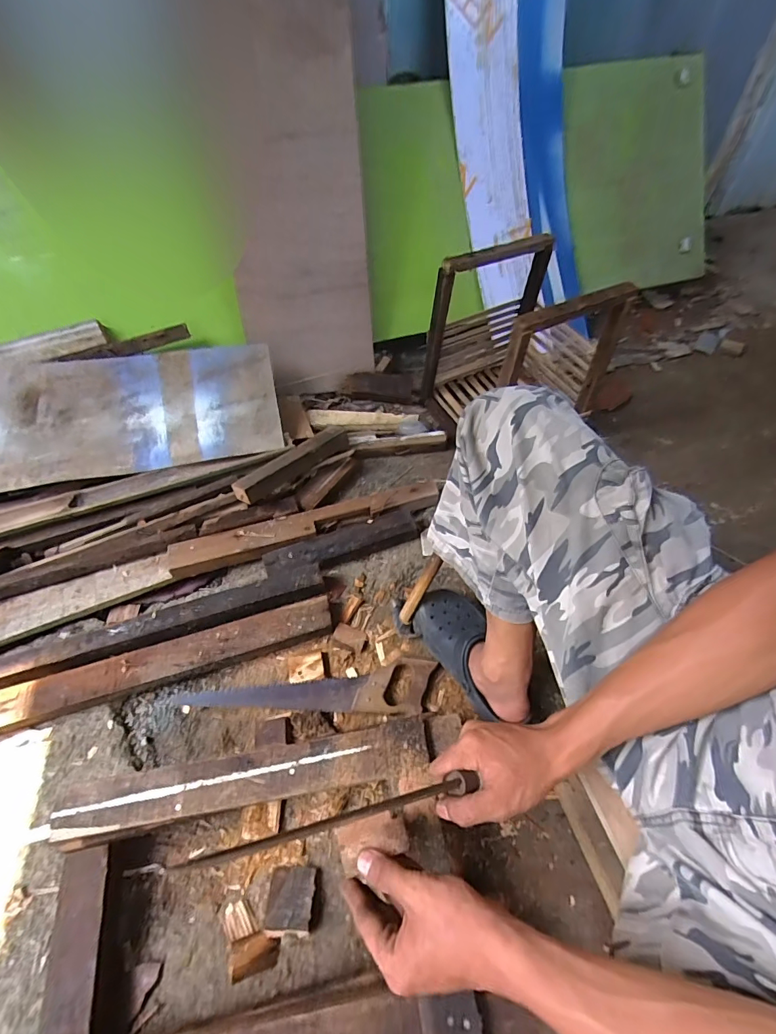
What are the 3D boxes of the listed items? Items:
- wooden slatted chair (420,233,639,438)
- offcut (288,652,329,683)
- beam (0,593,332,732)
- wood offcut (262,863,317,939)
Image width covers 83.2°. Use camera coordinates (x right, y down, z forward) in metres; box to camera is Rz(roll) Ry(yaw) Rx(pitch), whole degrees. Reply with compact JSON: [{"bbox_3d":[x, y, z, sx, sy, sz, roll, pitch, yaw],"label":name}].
[{"bbox_3d":[0.302,-0.383,1.006,0.357,0.393,0.316,-23,56,-14],"label":"wooden slatted chair"},{"bbox_3d":[-0.141,0.266,0.770,0.067,0.016,0.050,-11,54,-5],"label":"offcut"},{"bbox_3d":[-0.458,0.270,0.755,0.733,0.061,0.085,-16,54,-9],"label":"beam"},{"bbox_3d":[-0.132,0.522,0.596,0.061,0.036,0.071,2,54,4],"label":"wood offcut"}]

